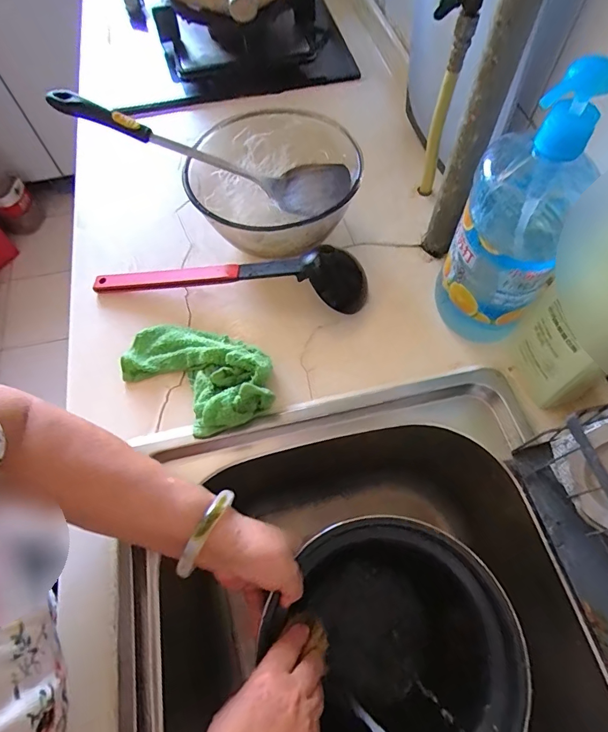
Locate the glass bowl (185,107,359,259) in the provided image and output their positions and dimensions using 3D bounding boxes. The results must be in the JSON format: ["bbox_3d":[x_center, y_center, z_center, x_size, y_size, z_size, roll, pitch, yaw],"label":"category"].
[{"bbox_3d":[-0.031,-0.210,0.533,0.196,0.120,0.203,-1,63,2],"label":"glass bowl"}]

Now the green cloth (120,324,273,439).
[{"bbox_3d":[-0.116,-0.001,0.455,0.180,0.048,0.110,33,69,17],"label":"green cloth"}]

